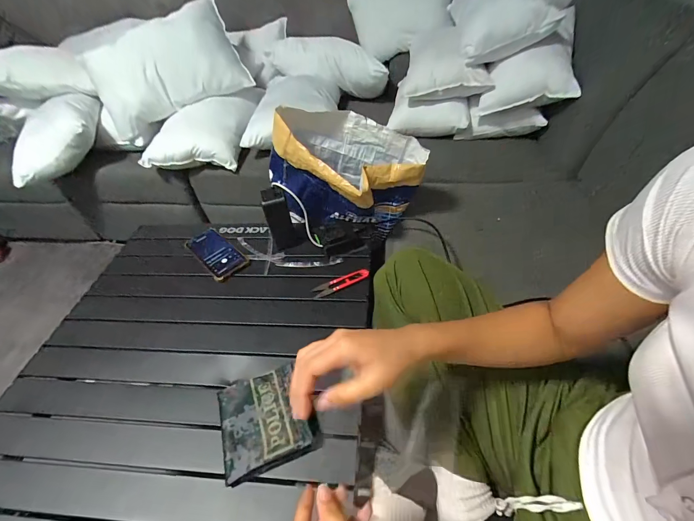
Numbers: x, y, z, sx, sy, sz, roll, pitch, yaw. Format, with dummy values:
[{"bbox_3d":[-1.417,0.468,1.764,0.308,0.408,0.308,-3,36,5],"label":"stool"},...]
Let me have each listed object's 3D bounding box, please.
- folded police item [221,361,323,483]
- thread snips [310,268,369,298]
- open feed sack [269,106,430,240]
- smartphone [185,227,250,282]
[{"bbox_3d":[-0.114,0.224,0.468,0.128,0.028,0.126,-17,46,-11],"label":"folded police item"},{"bbox_3d":[-0.012,0.042,0.648,0.116,0.009,0.028,-20,47,-14],"label":"thread snips"},{"bbox_3d":[0.007,-0.215,0.756,0.279,0.207,0.253,33,57,32],"label":"open feed sack"},{"bbox_3d":[-0.291,-0.020,0.732,0.083,0.017,0.173,-36,52,-26],"label":"smartphone"}]

